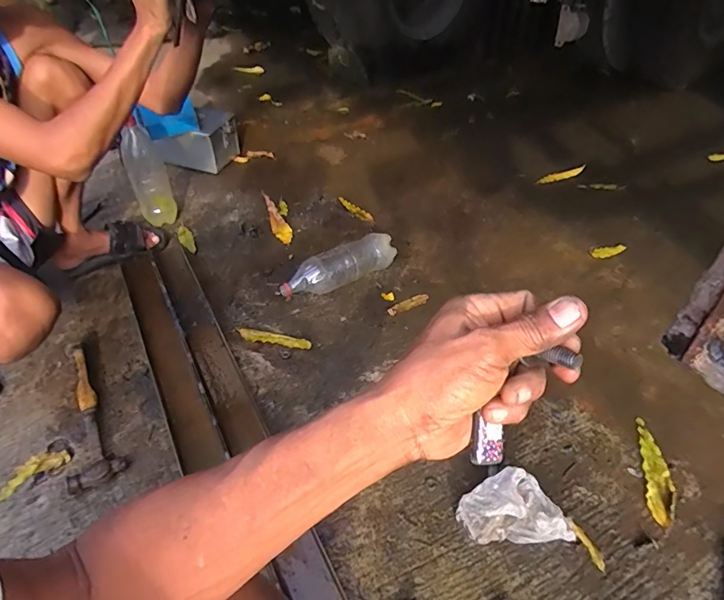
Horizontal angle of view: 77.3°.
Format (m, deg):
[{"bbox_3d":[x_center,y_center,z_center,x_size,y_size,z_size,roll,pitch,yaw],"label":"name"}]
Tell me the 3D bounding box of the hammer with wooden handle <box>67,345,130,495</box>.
[{"bbox_3d":[-0.533,0.217,0.848,0.090,0.032,0.318,-29,52,-23],"label":"hammer with wooden handle"}]

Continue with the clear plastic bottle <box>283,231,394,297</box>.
[{"bbox_3d":[-0.062,-0.086,1.113,0.299,0.073,0.080,-24,50,-20],"label":"clear plastic bottle"}]

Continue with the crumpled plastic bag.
[{"bbox_3d":[0.236,0.326,0.716,0.163,0.062,0.100,1,43,0],"label":"crumpled plastic bag"}]

